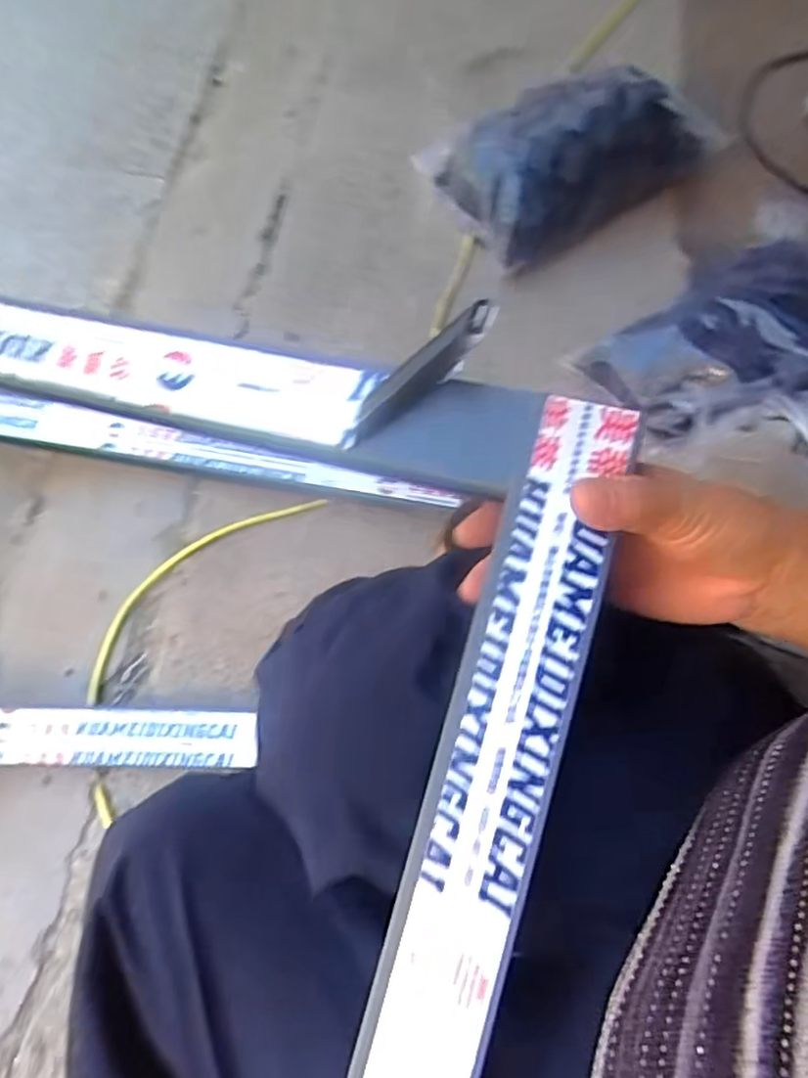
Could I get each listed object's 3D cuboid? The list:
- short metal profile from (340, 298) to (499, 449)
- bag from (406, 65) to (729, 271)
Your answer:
[{"bbox_3d":[0.007,-0.073,0.305,0.091,0.012,0.019,-39,71,15],"label":"short metal profile"},{"bbox_3d":[0.242,-0.578,0.972,0.393,0.105,0.243,-34,73,-12],"label":"bag"}]

